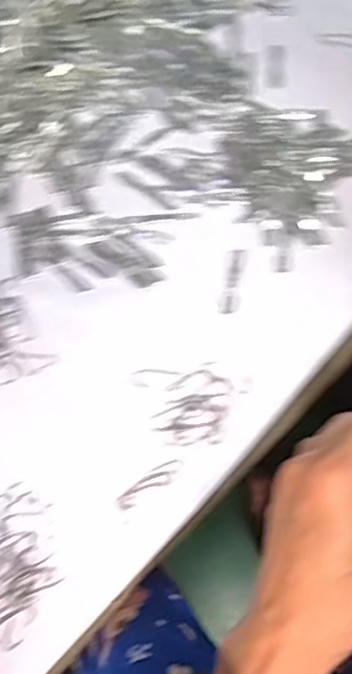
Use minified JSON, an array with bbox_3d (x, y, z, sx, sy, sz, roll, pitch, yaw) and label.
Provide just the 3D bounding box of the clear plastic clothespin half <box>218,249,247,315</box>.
[{"bbox_3d":[0.049,-0.048,0.567,0.016,0.004,0.069,10,61,5],"label":"clear plastic clothespin half"}]

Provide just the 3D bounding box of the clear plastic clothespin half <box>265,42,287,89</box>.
[{"bbox_3d":[0.107,-0.291,0.710,0.022,0.004,0.066,2,60,1],"label":"clear plastic clothespin half"}]

